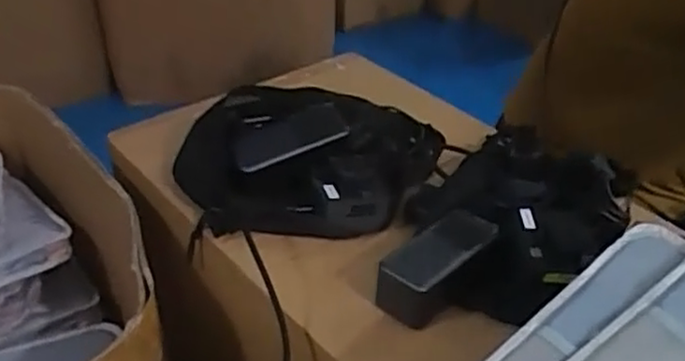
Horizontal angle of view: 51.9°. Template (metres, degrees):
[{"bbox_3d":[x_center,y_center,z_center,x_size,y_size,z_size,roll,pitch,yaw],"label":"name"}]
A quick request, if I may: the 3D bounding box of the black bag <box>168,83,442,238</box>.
[{"bbox_3d":[-0.035,-0.027,0.793,0.293,0.070,0.208,1,35,-2],"label":"black bag"}]

